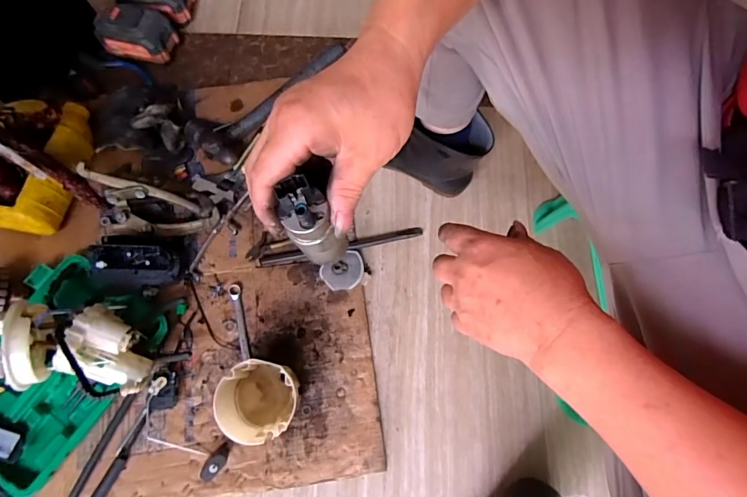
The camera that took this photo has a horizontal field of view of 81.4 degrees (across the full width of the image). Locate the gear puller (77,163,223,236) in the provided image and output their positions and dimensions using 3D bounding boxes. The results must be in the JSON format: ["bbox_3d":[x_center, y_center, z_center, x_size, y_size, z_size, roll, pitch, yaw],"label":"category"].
[{"bbox_3d":[-0.355,-0.064,0.692,0.193,0.099,0.073,4,72,1],"label":"gear puller"}]

